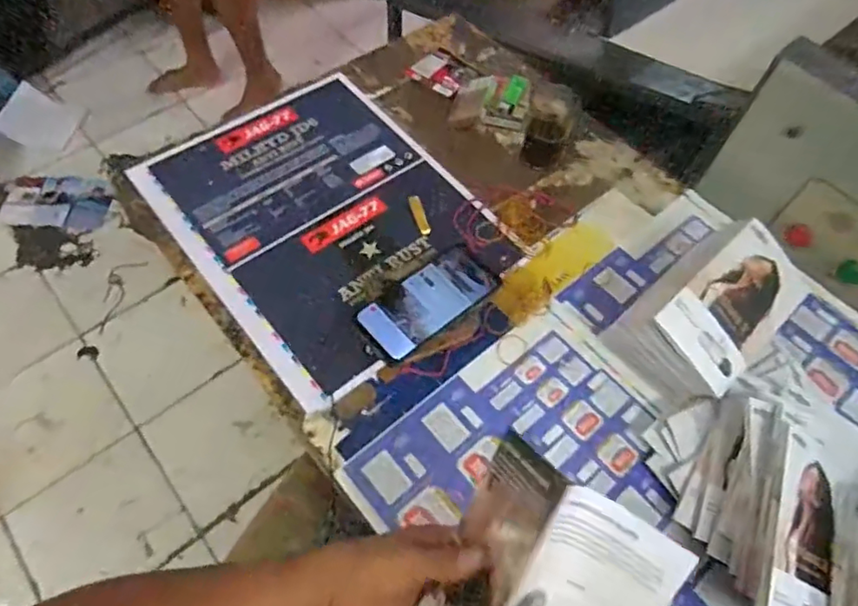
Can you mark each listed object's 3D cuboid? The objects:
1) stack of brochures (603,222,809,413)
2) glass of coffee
[{"bbox_3d":[0.290,0.015,0.604,0.193,0.113,0.123,-39,69,-22],"label":"stack of brochures"},{"bbox_3d":[0.157,-0.228,0.746,0.064,0.094,0.059,16,61,6],"label":"glass of coffee"}]

